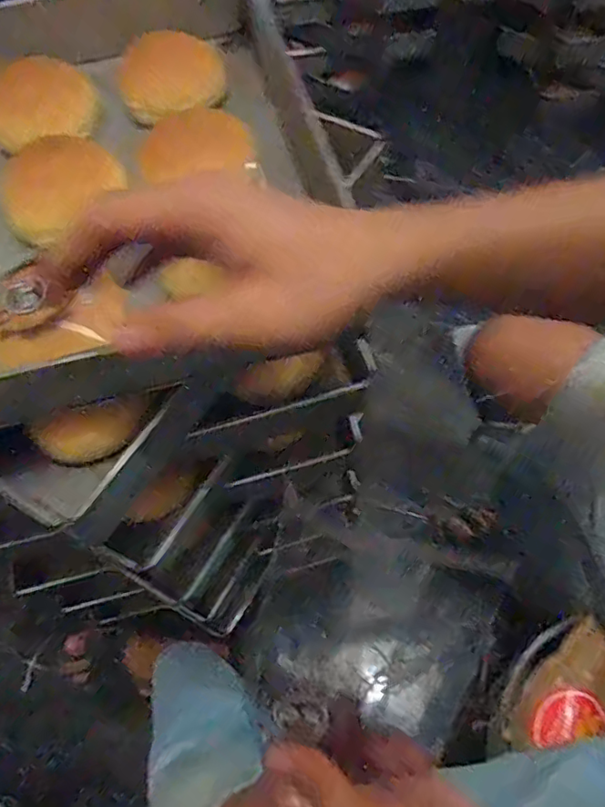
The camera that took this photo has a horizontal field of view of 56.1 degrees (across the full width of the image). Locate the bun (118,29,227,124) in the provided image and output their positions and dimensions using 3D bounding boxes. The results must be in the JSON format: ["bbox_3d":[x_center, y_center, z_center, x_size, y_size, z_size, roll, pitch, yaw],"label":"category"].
[{"bbox_3d":[-0.118,-0.297,0.510,0.092,0.045,0.085,1,62,4],"label":"bun"}]

